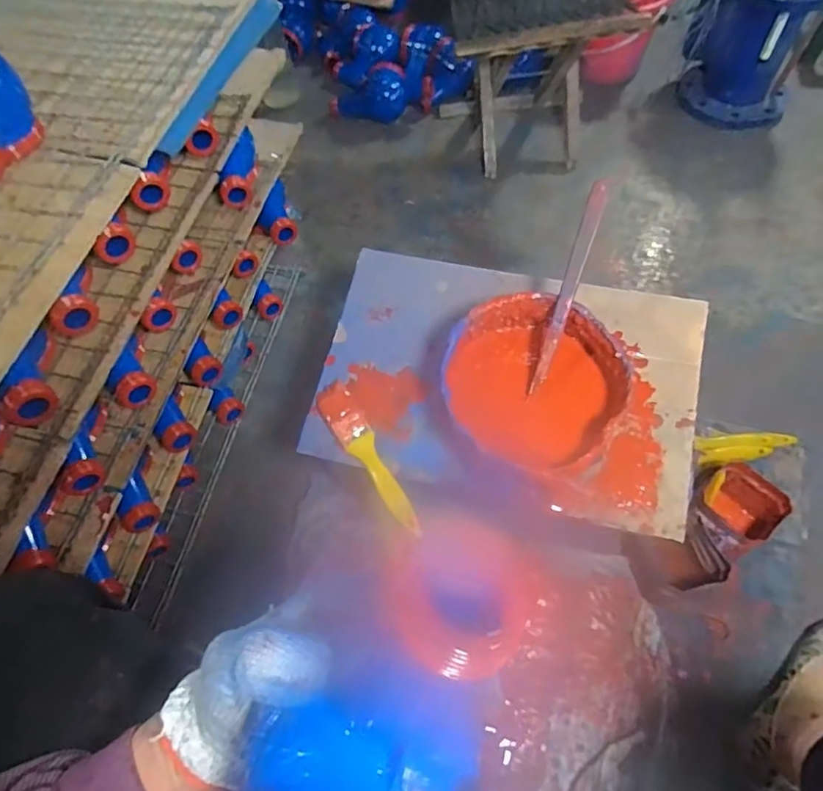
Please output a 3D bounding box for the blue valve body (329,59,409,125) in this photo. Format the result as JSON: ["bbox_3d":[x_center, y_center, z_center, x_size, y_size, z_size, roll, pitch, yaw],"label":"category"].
[{"bbox_3d":[-0.084,-0.621,1.218,0.151,0.090,0.140,-2,60,1],"label":"blue valve body"}]

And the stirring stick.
[{"bbox_3d":[0.143,-0.095,0.531,0.015,0.008,0.194,19,102,12],"label":"stirring stick"}]

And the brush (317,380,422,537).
[{"bbox_3d":[-0.042,0.062,0.588,0.037,0.015,0.173,-30,76,-14],"label":"brush"}]

